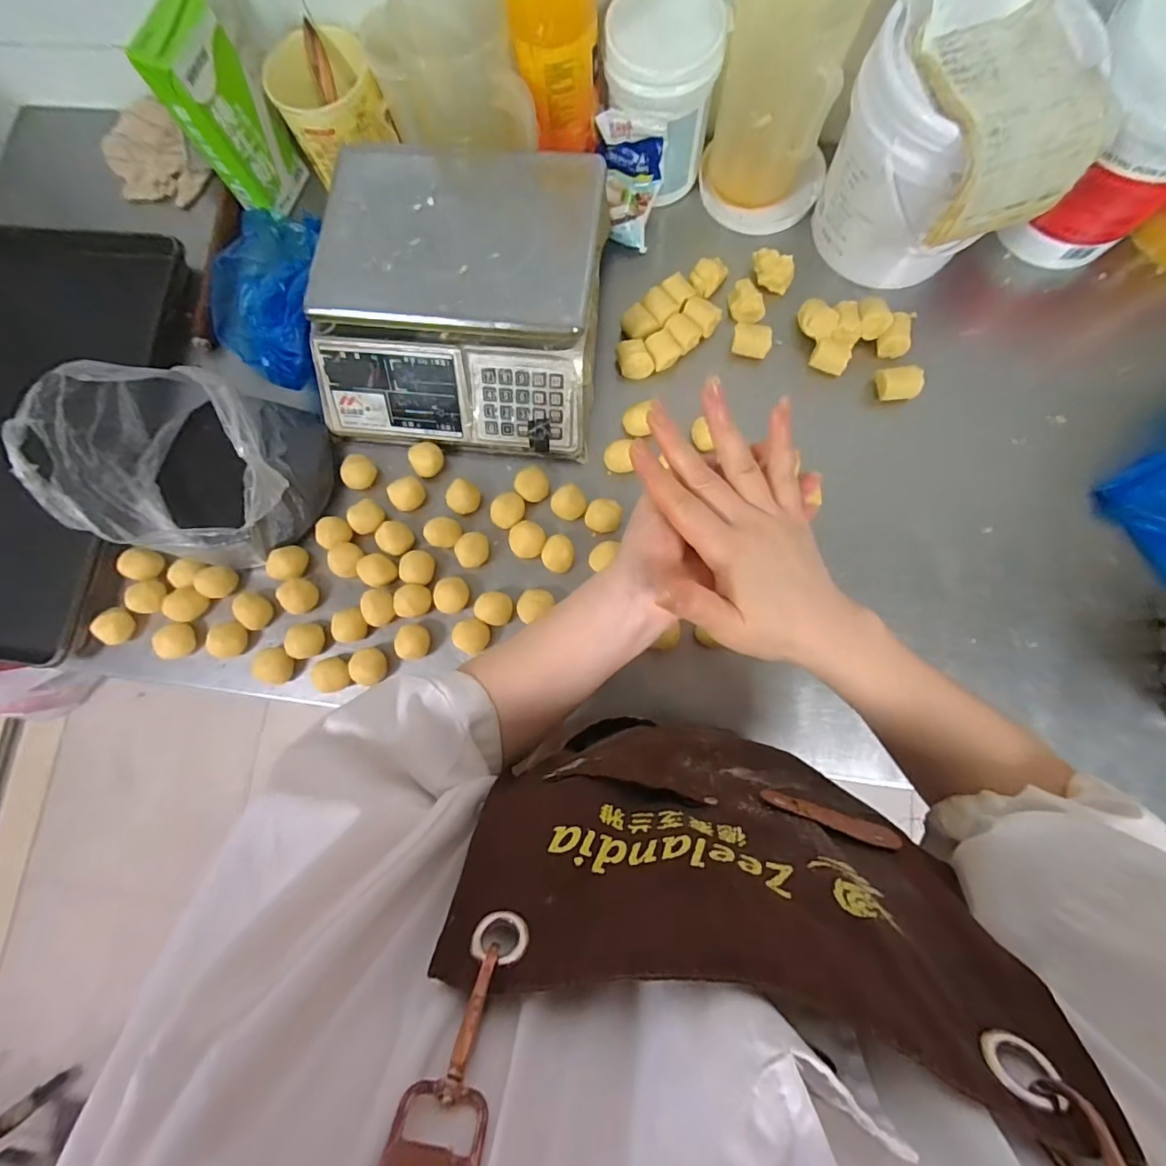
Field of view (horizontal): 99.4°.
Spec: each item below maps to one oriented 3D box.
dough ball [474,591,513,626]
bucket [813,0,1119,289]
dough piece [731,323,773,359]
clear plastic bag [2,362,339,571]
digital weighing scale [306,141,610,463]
[{"bbox_3d":[-0.106,0.031,0.594,0.043,0.024,0.038,6,82,4],"label":"dough ball"},{"bbox_3d":[0.395,-0.471,0.546,0.195,0.220,0.211,-14,81,0],"label":"bucket"},{"bbox_3d":[0.215,-0.308,0.628,0.047,0.022,0.032,8,82,4],"label":"dough piece"},{"bbox_3d":[-0.443,-0.137,0.550,0.252,0.140,0.203,13,82,4],"label":"clear plastic bag"},{"bbox_3d":[-0.144,-0.340,0.592,0.327,0.100,0.322,7,82,4],"label":"digital weighing scale"}]

